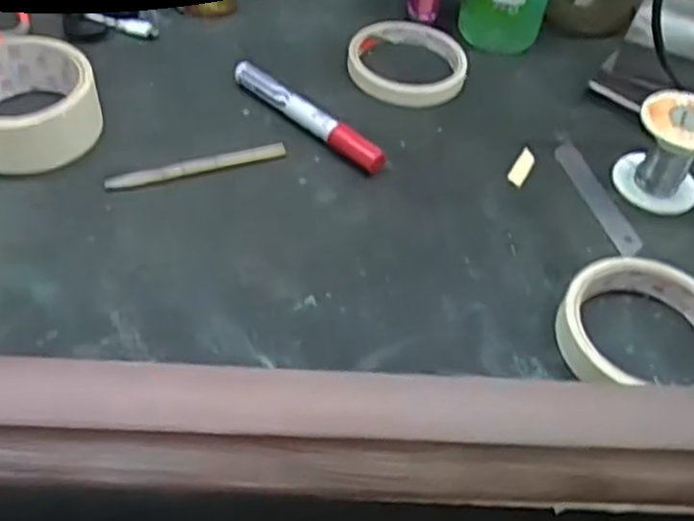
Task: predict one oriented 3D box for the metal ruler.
[{"bbox_3d":[0.162,-0.042,0.469,0.018,0.005,0.100,-14,52,-8],"label":"metal ruler"}]

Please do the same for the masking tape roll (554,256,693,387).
[{"bbox_3d":[0.157,0.036,0.388,0.086,0.023,0.081,3,50,-3],"label":"masking tape roll"}]

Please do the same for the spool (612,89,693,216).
[{"bbox_3d":[0.205,-0.068,0.458,0.053,0.057,0.051,3,50,-3],"label":"spool"}]

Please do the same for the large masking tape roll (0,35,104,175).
[{"bbox_3d":[-0.205,-0.100,0.459,0.088,0.037,0.087,3,50,-3],"label":"large masking tape roll"}]

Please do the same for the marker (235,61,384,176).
[{"bbox_3d":[-0.028,-0.097,0.488,0.134,0.015,0.015,38,56,24],"label":"marker"}]

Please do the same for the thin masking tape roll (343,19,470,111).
[{"bbox_3d":[0.045,-0.147,0.540,0.089,0.013,0.096,3,50,-3],"label":"thin masking tape roll"}]

